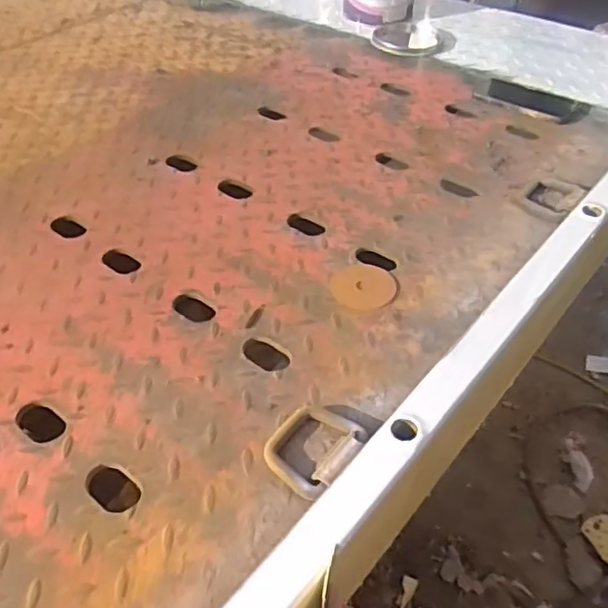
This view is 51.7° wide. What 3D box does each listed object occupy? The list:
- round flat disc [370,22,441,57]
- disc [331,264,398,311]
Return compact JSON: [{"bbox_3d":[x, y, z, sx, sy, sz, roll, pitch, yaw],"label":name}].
[{"bbox_3d":[0.203,-0.520,1.236,0.132,0.016,0.140,6,45,8],"label":"round flat disc"},{"bbox_3d":[0.068,-0.021,0.724,0.073,0.004,0.073,-1,44,1],"label":"disc"}]

